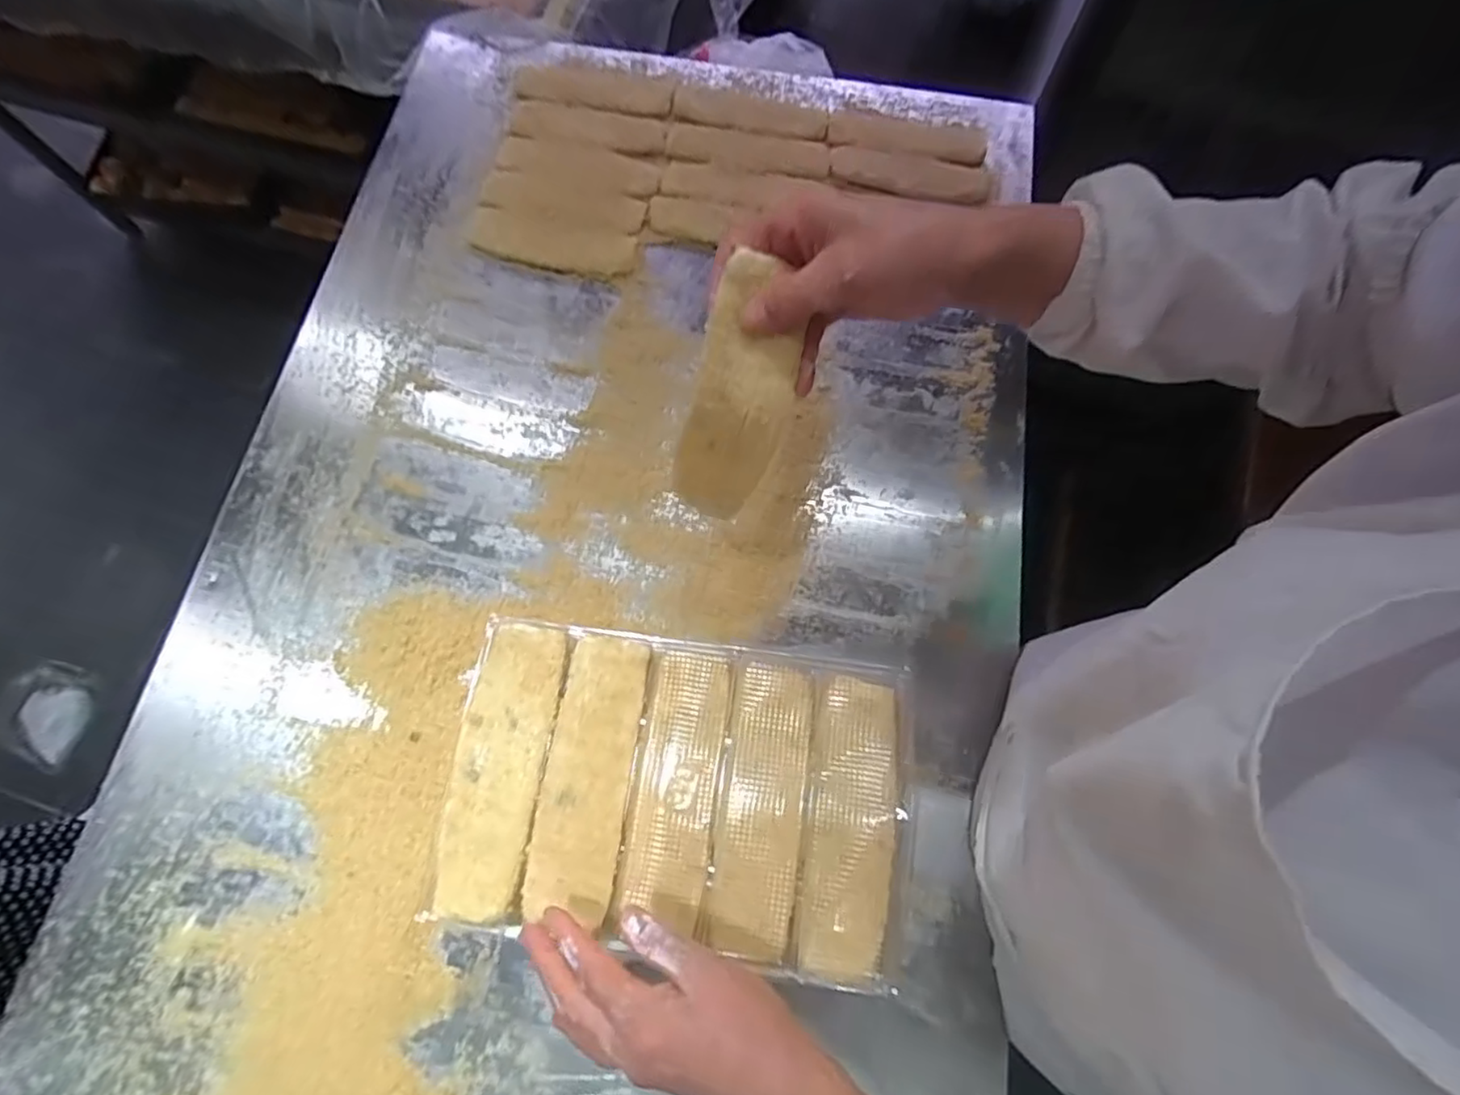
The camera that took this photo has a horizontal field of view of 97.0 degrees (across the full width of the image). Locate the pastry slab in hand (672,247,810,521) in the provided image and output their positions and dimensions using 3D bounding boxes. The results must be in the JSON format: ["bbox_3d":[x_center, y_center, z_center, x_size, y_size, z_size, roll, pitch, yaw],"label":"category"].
[{"bbox_3d":[0.004,-0.083,0.377,0.058,0.152,0.022,15,33,3],"label":"pastry slab in hand"}]

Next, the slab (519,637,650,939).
[{"bbox_3d":[-0.096,0.151,0.441,0.056,0.014,0.178,7,72,1],"label":"slab"}]

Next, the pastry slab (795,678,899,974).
[{"bbox_3d":[0.084,0.183,0.438,0.056,0.011,0.183,9,73,1],"label":"pastry slab"}]

